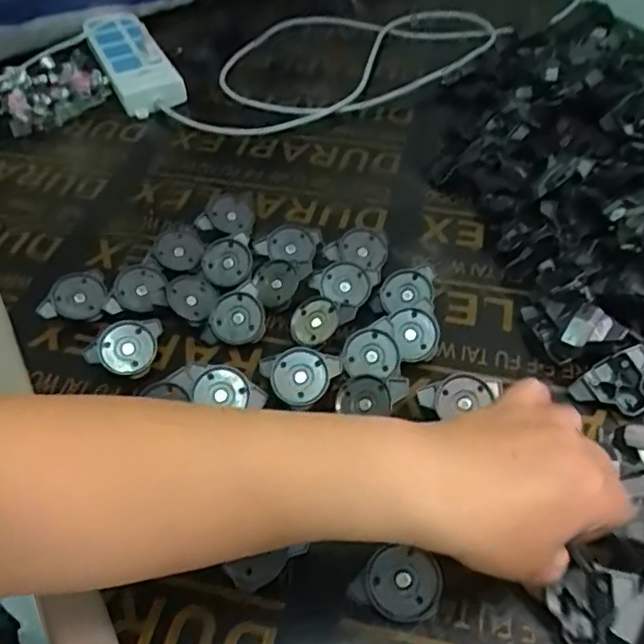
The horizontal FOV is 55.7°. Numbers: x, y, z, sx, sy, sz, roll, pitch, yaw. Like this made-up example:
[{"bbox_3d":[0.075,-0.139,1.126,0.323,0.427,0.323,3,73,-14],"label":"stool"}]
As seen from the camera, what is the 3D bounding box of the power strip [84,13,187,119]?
[{"bbox_3d":[-0.230,-0.315,0.738,0.072,0.032,0.158,-27,70,-19],"label":"power strip"}]

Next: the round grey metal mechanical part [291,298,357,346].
[{"bbox_3d":[-0.001,-0.002,0.496,0.051,0.015,0.039,-40,59,-3],"label":"round grey metal mechanical part"}]

